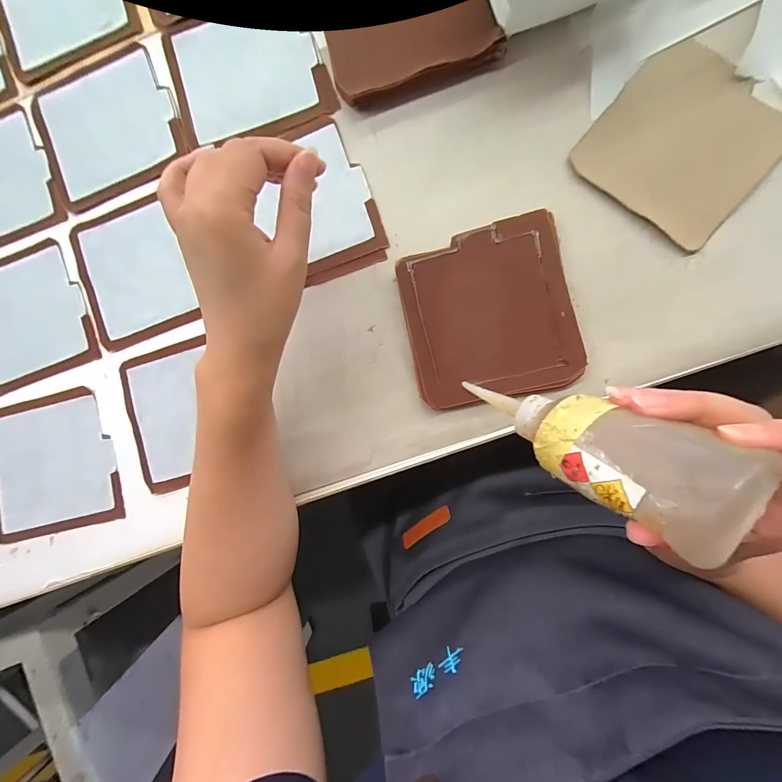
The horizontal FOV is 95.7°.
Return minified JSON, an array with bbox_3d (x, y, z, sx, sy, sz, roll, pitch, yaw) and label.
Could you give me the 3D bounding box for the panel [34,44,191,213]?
[{"bbox_3d":[-0.263,-0.246,0.330,0.130,0.007,0.113,-21,90,6],"label":"panel"}]

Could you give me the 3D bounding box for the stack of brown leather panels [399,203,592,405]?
[{"bbox_3d":[0.078,-0.063,0.289,0.130,0.012,0.136,-11,91,6],"label":"stack of brown leather panels"}]

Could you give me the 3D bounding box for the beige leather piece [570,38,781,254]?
[{"bbox_3d":[0.232,-0.196,0.279,0.125,0.005,0.127,41,95,3],"label":"beige leather piece"}]

